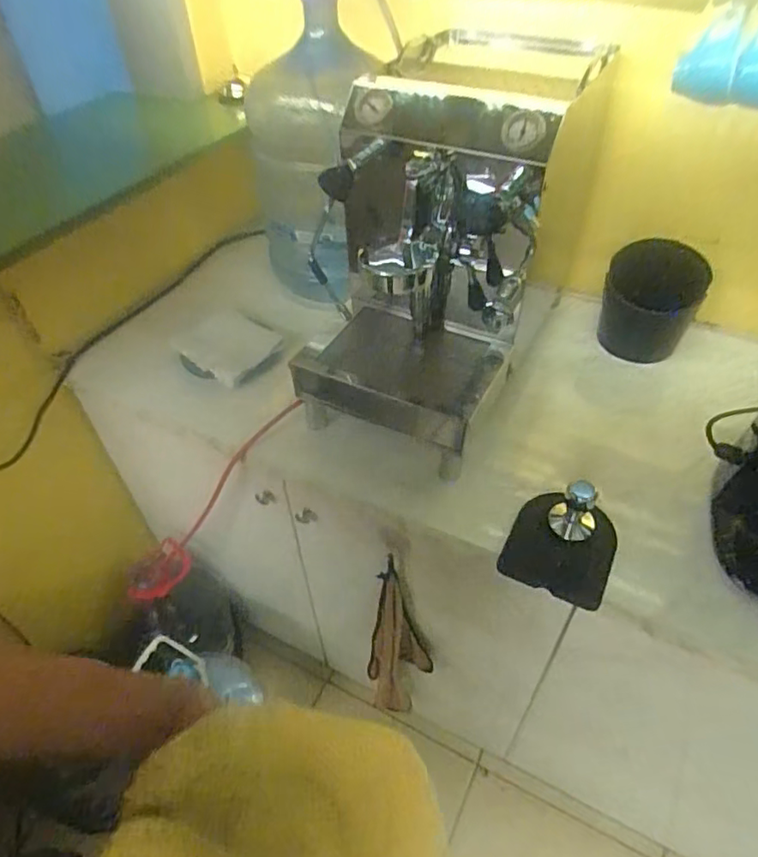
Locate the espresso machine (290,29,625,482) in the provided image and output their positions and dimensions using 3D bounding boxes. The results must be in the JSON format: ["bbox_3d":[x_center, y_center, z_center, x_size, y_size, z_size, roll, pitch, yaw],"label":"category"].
[{"bbox_3d":[0.059,-0.218,0.803,0.283,0.390,0.345,16,49,17],"label":"espresso machine"}]

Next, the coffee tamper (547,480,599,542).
[{"bbox_3d":[0.253,0.103,0.747,0.059,0.075,0.052,24,51,23],"label":"coffee tamper"}]

